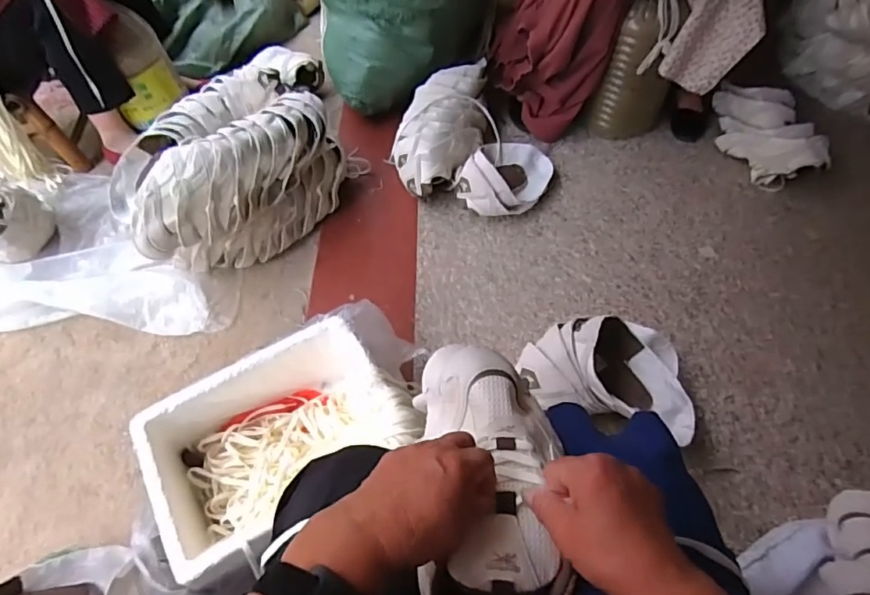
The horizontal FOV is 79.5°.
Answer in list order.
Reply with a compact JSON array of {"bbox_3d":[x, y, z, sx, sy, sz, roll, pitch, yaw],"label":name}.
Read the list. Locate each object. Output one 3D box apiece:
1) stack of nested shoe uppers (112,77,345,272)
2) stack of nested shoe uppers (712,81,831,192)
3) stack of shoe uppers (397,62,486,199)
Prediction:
[{"bbox_3d":[-0.432,-0.255,1.103,0.306,0.233,0.447,34,61,22],"label":"stack of nested shoe uppers"},{"bbox_3d":[0.791,-0.413,1.272,0.152,0.109,0.324,-2,54,-2],"label":"stack of nested shoe uppers"},{"bbox_3d":[0.021,-0.408,1.257,0.192,0.111,0.412,12,56,8],"label":"stack of shoe uppers"}]

